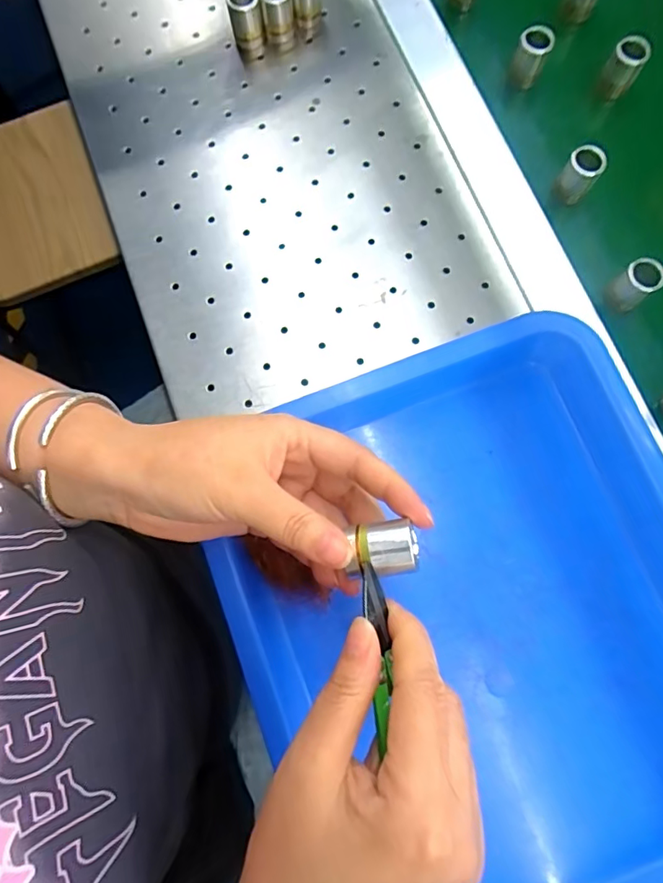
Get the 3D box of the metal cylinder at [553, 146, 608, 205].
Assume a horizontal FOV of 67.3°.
[{"bbox_3d":[0.171,-0.182,0.344,0.022,0.037,0.018,32,80,7],"label":"metal cylinder"}]

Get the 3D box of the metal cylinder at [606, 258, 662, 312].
[{"bbox_3d":[0.198,-0.101,0.325,0.020,0.033,0.022,0,78,0],"label":"metal cylinder"}]

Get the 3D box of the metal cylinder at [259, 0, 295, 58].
[{"bbox_3d":[-0.039,-0.316,0.370,0.022,0.040,0.018,8,79,2],"label":"metal cylinder"}]

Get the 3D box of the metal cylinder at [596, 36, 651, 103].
[{"bbox_3d":[0.210,-0.269,0.363,0.023,0.038,0.020,32,80,7],"label":"metal cylinder"}]

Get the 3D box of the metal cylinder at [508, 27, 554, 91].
[{"bbox_3d":[0.144,-0.279,0.365,0.022,0.036,0.019,22,79,5],"label":"metal cylinder"}]

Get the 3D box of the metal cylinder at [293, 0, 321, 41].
[{"bbox_3d":[-0.019,-0.326,0.370,0.020,0.040,0.018,-3,78,0],"label":"metal cylinder"}]

